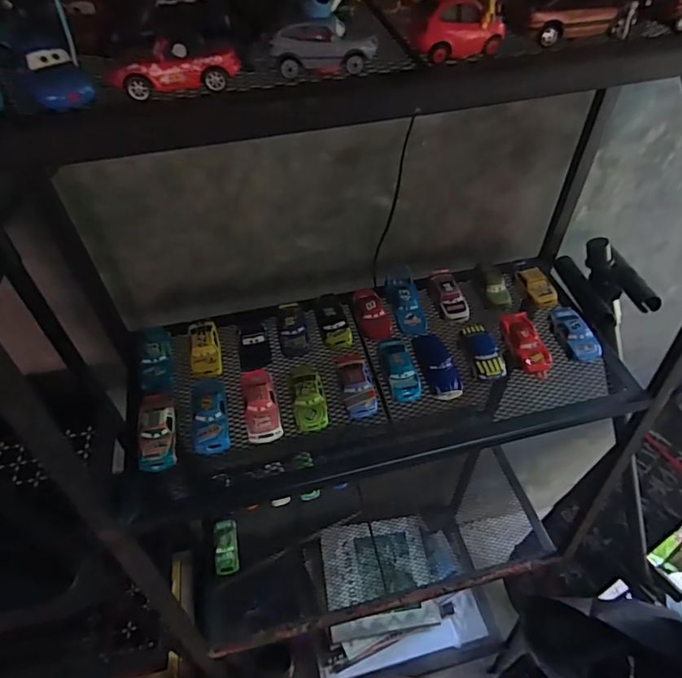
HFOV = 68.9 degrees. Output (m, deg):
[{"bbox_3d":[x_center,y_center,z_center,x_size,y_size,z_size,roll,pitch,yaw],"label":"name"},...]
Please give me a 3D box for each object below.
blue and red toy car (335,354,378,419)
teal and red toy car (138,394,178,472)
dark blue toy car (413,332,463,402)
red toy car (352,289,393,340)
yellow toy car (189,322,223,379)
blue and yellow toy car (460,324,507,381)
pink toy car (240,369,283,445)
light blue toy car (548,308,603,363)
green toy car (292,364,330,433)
[{"bbox_3d":[0.016,0.044,0.539,0.034,0.021,0.089,-8,49,-6],"label":"blue and red toy car"},{"bbox_3d":[-0.186,0.090,0.503,0.036,0.024,0.082,-12,49,-9],"label":"teal and red toy car"},{"bbox_3d":[0.106,0.025,0.557,0.034,0.019,0.095,-11,49,-8],"label":"dark blue toy car"},{"bbox_3d":[0.037,-0.033,0.604,0.033,0.021,0.078,-11,49,-8],"label":"red toy car"},{"bbox_3d":[-0.155,0.010,0.571,0.034,0.018,0.075,-10,49,-7],"label":"yellow toy car"},{"bbox_3d":[0.159,0.013,0.553,0.034,0.018,0.065,-8,49,-5],"label":"blue and yellow toy car"},{"bbox_3d":[-0.085,0.067,0.521,0.034,0.021,0.080,-13,49,-10],"label":"pink toy car"},{"bbox_3d":[0.269,-0.009,0.573,0.036,0.018,0.075,-7,49,-5],"label":"light blue toy car"},{"bbox_3d":[-0.033,0.058,0.528,0.034,0.019,0.081,-5,48,-3],"label":"green toy car"}]

